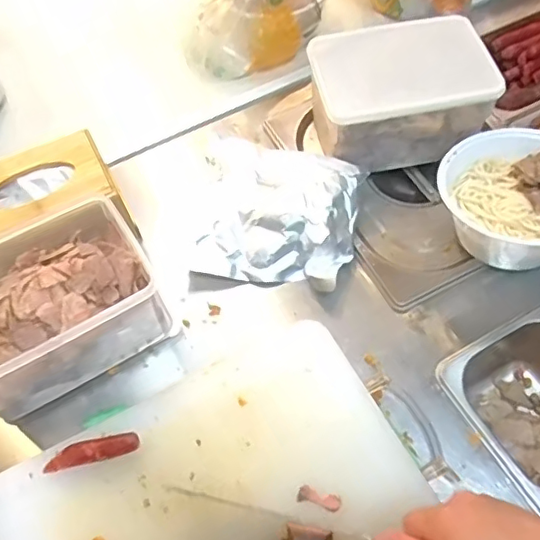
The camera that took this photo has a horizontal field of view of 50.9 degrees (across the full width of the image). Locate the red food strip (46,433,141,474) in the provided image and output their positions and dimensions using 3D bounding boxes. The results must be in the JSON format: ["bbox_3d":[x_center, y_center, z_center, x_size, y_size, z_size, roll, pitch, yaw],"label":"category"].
[{"bbox_3d":[-0.161,0.165,0.511,0.084,0.021,0.018,-11,60,-4],"label":"red food strip"}]

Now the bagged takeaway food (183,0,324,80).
[{"bbox_3d":[-0.013,-0.384,0.743,0.162,0.219,0.167,10,61,9],"label":"bagged takeaway food"}]

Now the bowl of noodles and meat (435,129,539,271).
[{"bbox_3d":[0.269,-0.078,0.630,0.164,0.087,0.144,10,61,9],"label":"bowl of noodles and meat"}]

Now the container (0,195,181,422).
[{"bbox_3d":[-0.225,0.034,0.567,0.213,0.103,0.161,-29,63,-13],"label":"container"}]

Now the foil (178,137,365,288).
[{"bbox_3d":[0.004,-0.077,0.653,0.190,0.058,0.177,9,61,8],"label":"foil"}]

